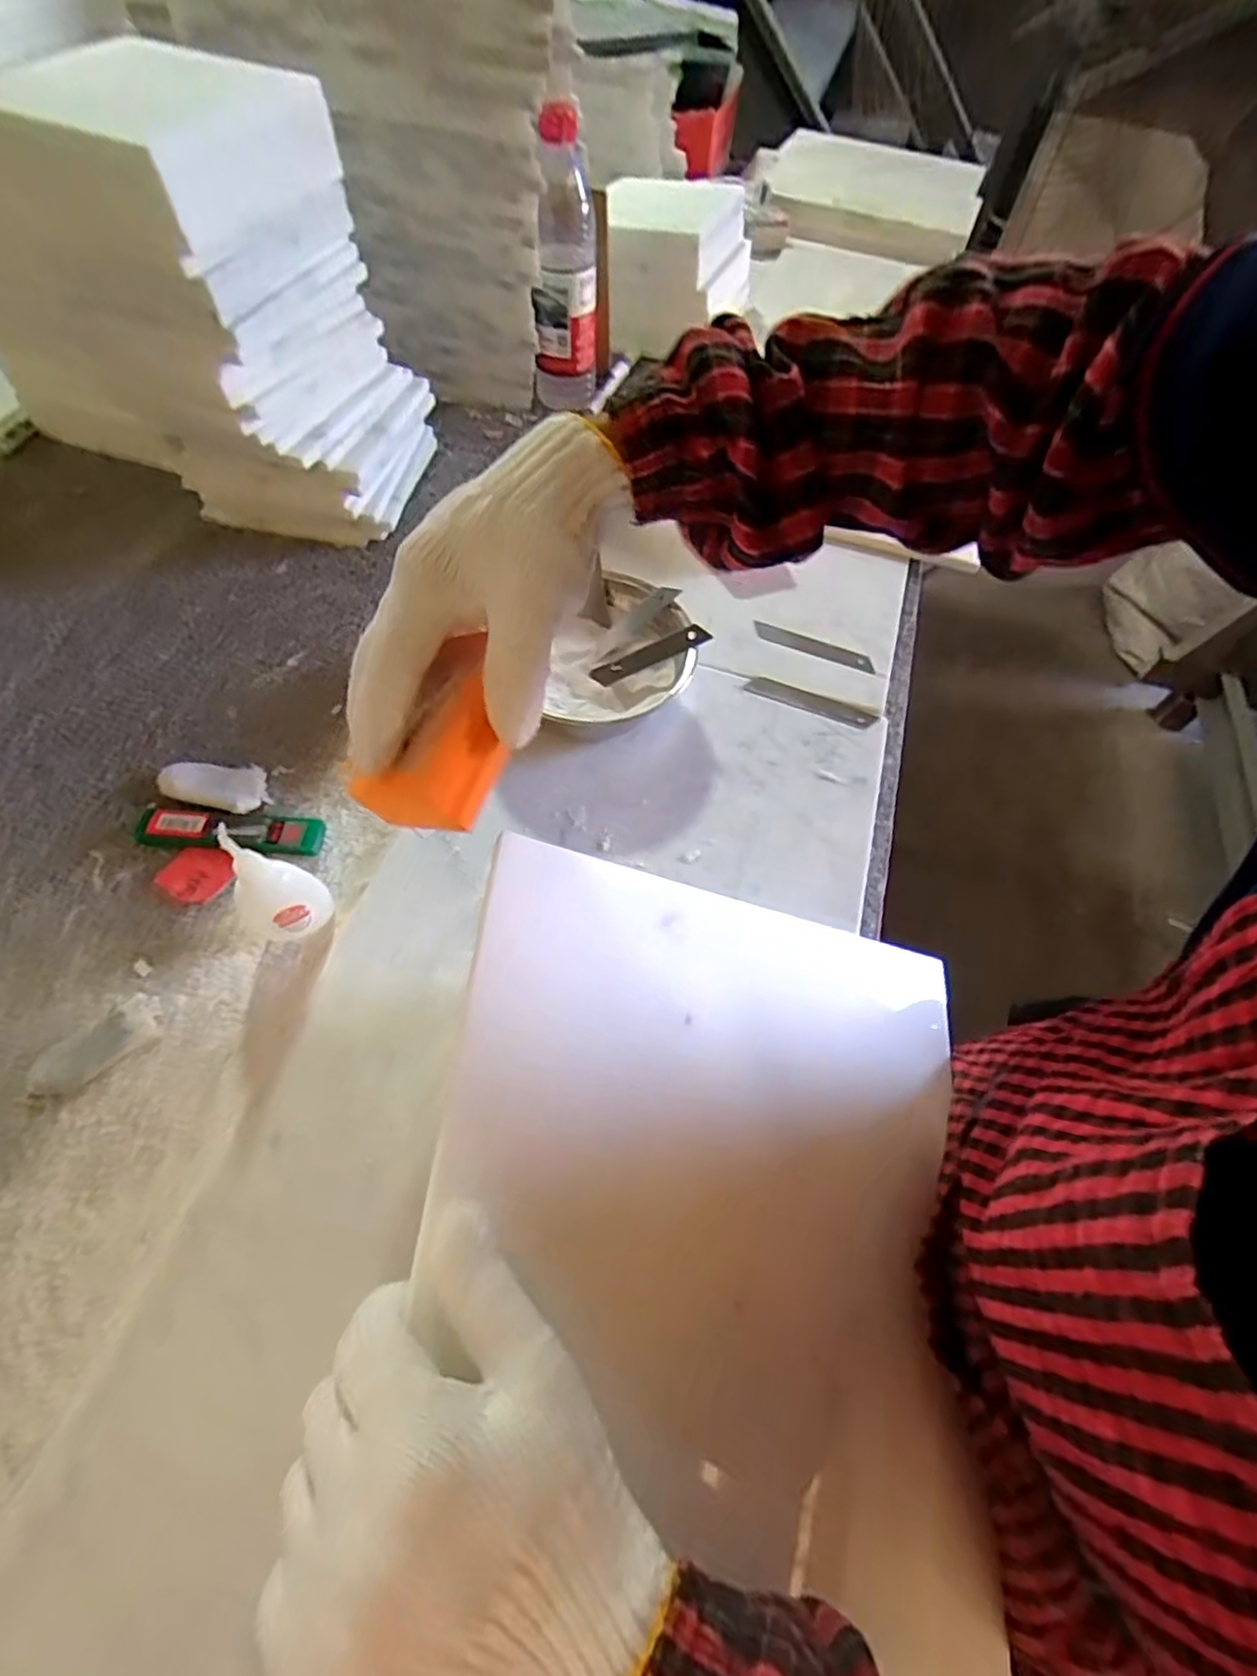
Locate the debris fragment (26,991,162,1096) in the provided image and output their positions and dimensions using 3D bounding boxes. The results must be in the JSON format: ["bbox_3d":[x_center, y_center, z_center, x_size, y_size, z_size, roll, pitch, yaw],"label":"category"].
[{"bbox_3d":[-0.293,0.115,0.382,0.066,0.004,0.029,-37,68,-22],"label":"debris fragment"}]

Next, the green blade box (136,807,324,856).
[{"bbox_3d":[-0.260,-0.003,0.451,0.116,0.016,0.031,2,59,-2],"label":"green blade box"}]

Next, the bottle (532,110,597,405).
[{"bbox_3d":[-0.061,-0.535,0.658,0.059,0.218,0.059,2,61,-2],"label":"bottle"}]

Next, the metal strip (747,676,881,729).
[{"bbox_3d":[0.142,-0.105,0.538,0.099,0.004,0.021,22,62,9],"label":"metal strip"}]

